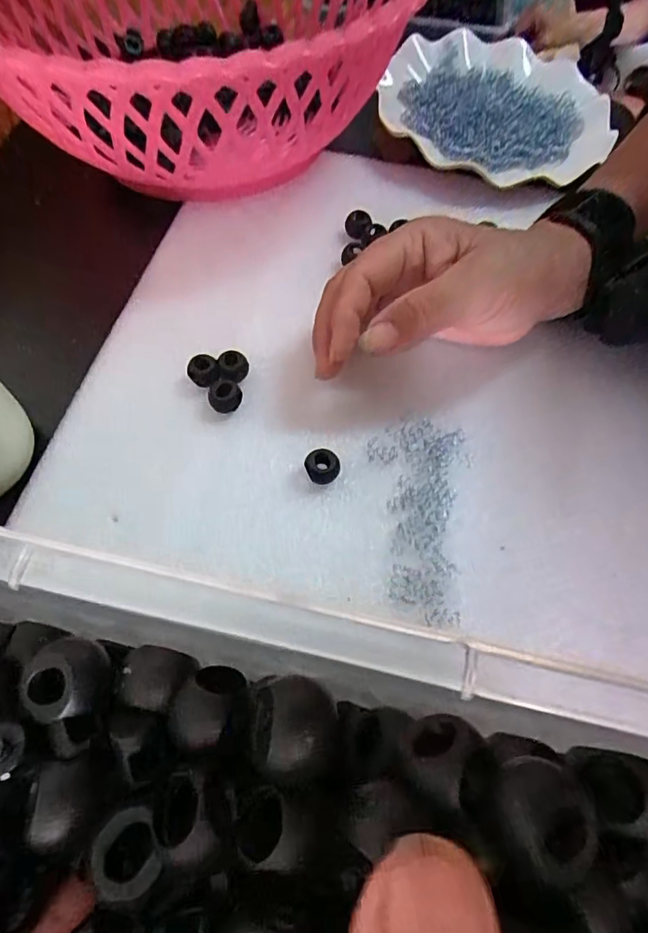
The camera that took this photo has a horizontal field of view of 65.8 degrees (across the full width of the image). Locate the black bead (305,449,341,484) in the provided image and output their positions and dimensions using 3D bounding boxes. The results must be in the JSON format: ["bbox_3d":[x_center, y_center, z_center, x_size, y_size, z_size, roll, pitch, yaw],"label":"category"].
[{"bbox_3d":[-0.001,0.001,0.256,0.017,0.013,0.017,1,64,-2],"label":"black bead"}]

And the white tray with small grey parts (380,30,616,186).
[{"bbox_3d":[0.141,-0.283,0.391,0.170,0.040,0.173,21,65,7],"label":"white tray with small grey parts"}]

